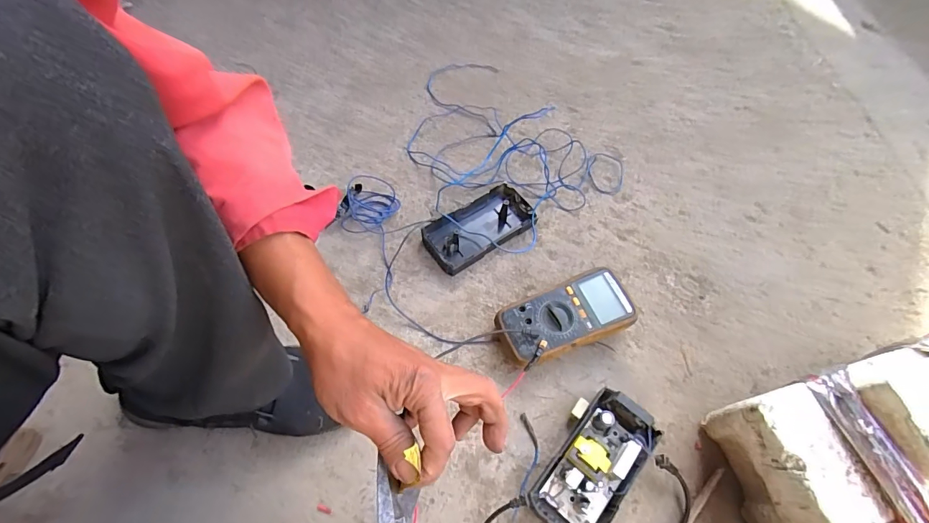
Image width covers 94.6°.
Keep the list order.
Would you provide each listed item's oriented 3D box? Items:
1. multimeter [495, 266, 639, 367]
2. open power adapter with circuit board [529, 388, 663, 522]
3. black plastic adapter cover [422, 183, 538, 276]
[{"bbox_3d":[0.136,0.080,0.585,0.178,0.052,0.090,-20,63,-11],"label":"multimeter"},{"bbox_3d":[0.150,0.236,0.500,0.095,0.053,0.164,36,68,17],"label":"open power adapter with circuit board"},{"bbox_3d":[0.024,-0.051,0.656,0.166,0.029,0.083,-29,65,-15],"label":"black plastic adapter cover"}]

